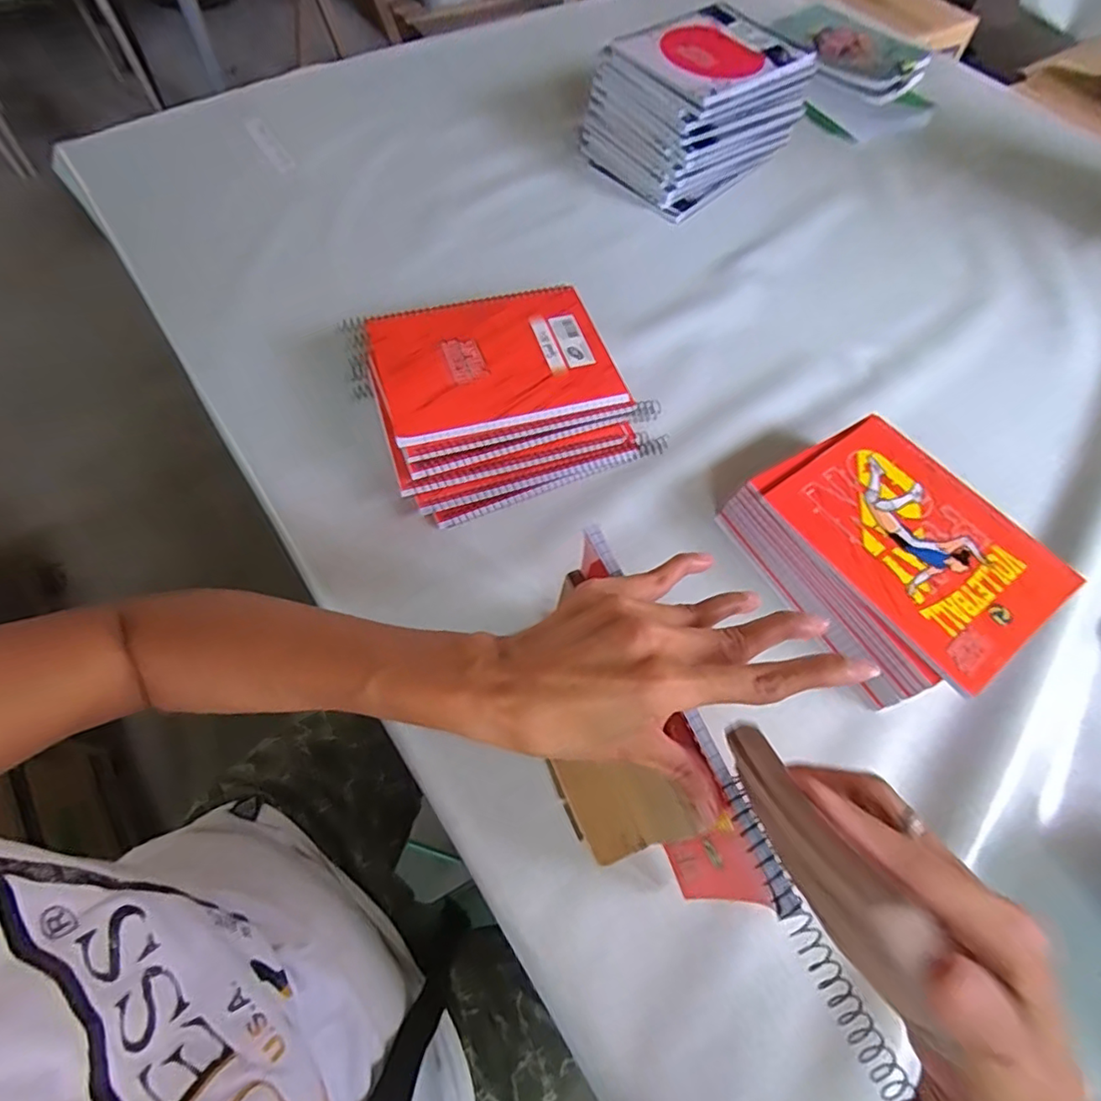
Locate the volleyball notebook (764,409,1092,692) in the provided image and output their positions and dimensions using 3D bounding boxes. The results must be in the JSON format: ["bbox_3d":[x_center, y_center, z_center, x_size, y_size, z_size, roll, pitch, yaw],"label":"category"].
[{"bbox_3d":[0.289,-0.008,0.450,0.145,0.012,0.197,-33,69,-18],"label":"volleyball notebook"}]

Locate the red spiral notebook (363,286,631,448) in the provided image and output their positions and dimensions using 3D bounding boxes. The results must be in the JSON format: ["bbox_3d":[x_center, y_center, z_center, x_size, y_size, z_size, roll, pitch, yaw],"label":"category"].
[{"bbox_3d":[-0.050,-0.170,0.501,0.197,0.014,0.150,-15,65,-11],"label":"red spiral notebook"}]

